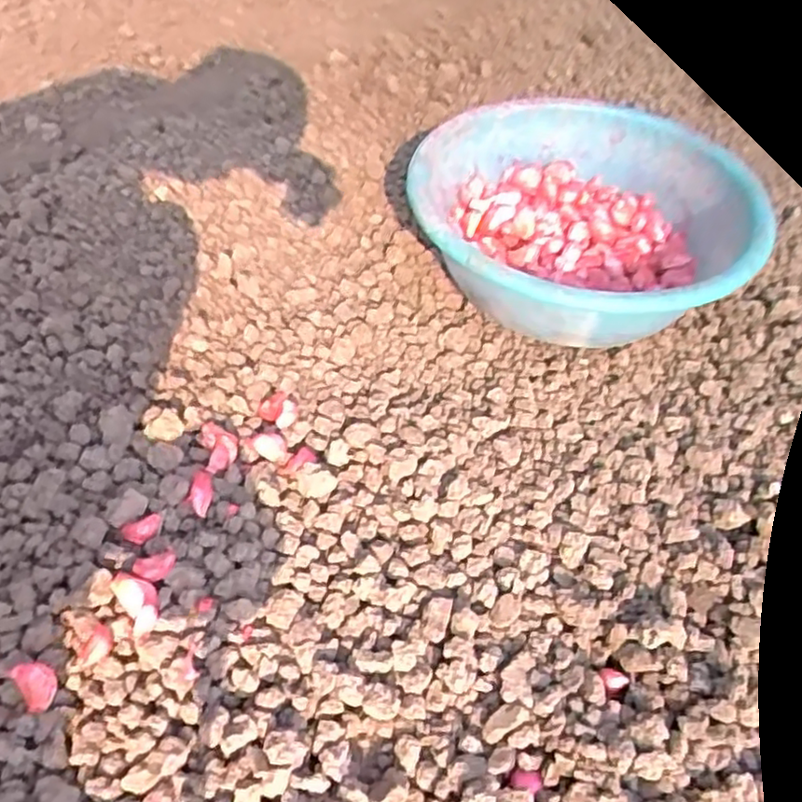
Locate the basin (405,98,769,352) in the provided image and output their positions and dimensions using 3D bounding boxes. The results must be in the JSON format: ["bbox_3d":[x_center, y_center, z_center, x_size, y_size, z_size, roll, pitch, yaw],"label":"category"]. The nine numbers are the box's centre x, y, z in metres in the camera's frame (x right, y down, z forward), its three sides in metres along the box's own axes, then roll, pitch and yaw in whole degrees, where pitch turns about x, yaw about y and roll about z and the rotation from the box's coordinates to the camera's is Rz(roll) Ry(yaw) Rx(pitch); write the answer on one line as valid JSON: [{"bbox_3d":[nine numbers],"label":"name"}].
[{"bbox_3d":[0.163,-0.162,0.663,0.299,0.110,0.303,2,50,-2],"label":"basin"}]

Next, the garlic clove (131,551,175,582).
[{"bbox_3d":[-0.163,0.113,0.465,0.027,0.017,0.018,-20,54,-20],"label":"garlic clove"}]

